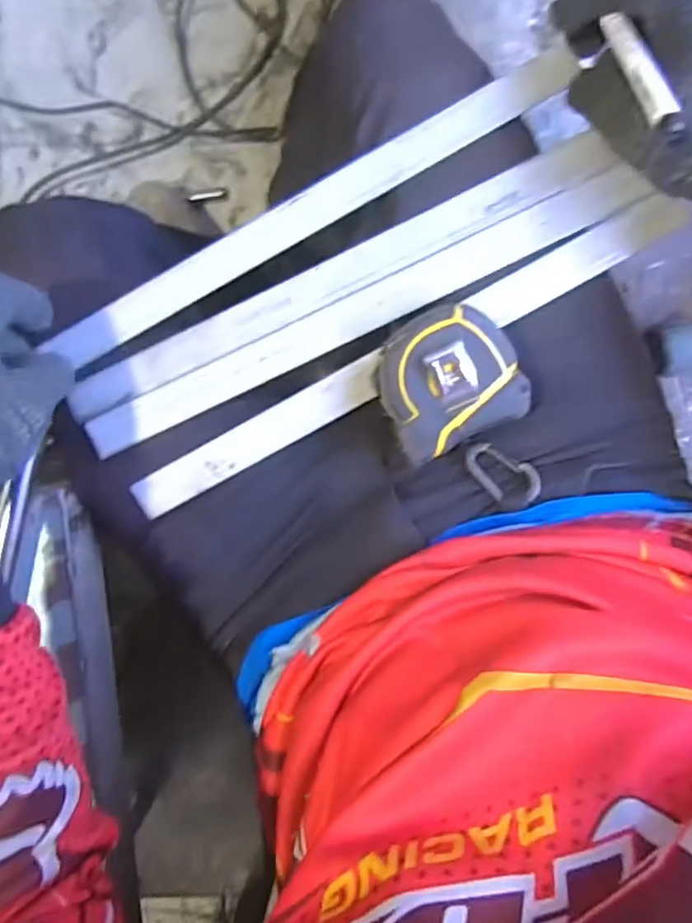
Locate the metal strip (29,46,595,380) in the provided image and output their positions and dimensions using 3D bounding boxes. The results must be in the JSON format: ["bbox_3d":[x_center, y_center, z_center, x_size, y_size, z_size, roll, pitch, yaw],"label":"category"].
[{"bbox_3d":[-0.023,-0.156,0.378,0.347,0.010,0.030,-29,92,4],"label":"metal strip"}]

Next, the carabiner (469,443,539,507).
[{"bbox_3d":[0.093,0.008,0.368,0.028,0.009,0.048,-46,64,-4],"label":"carabiner"}]

